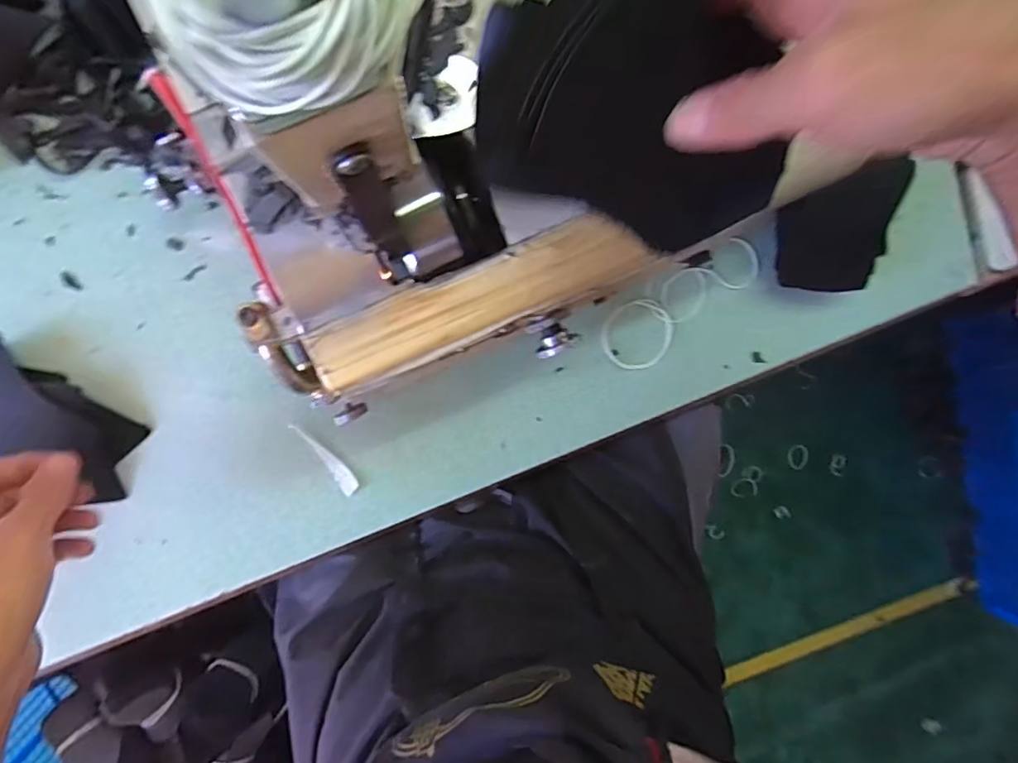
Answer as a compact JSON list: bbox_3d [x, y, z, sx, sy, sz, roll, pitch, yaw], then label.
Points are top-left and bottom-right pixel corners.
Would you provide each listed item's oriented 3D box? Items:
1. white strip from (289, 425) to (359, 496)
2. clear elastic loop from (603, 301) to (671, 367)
[{"bbox_3d":[-0.145,0.061,0.434,0.014,0.004,0.071,-35,99,-3],"label":"white strip"},{"bbox_3d":[0.109,-0.039,0.461,0.061,0.009,0.057,-1,94,-8],"label":"clear elastic loop"}]

